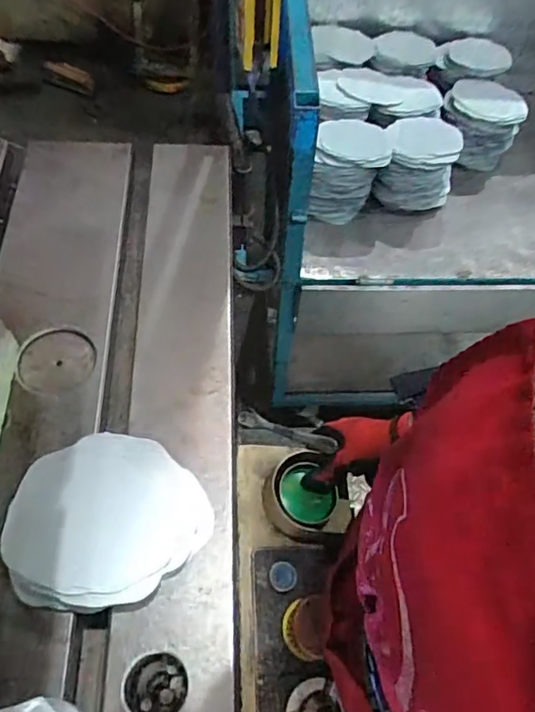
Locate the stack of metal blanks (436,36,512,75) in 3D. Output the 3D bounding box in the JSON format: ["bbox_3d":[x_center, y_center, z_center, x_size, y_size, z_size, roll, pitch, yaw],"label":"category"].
[{"bbox_3d":[0.469,-0.682,1.273,0.167,0.026,0.099,2,77,-3],"label":"stack of metal blanks"}]

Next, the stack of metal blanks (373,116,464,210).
[{"bbox_3d":[0.325,-0.412,1.200,0.168,0.131,0.144,12,60,5],"label":"stack of metal blanks"}]

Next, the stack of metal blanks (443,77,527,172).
[{"bbox_3d":[0.470,-0.527,1.250,0.186,0.112,0.147,-11,60,-11],"label":"stack of metal blanks"}]

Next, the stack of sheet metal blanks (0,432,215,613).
[{"bbox_3d":[-0.154,0.155,0.527,0.171,0.044,0.152,-37,67,-22],"label":"stack of sheet metal blanks"}]

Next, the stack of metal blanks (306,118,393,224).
[{"bbox_3d":[0.173,-0.396,1.196,0.150,0.167,0.140,8,59,2],"label":"stack of metal blanks"}]

